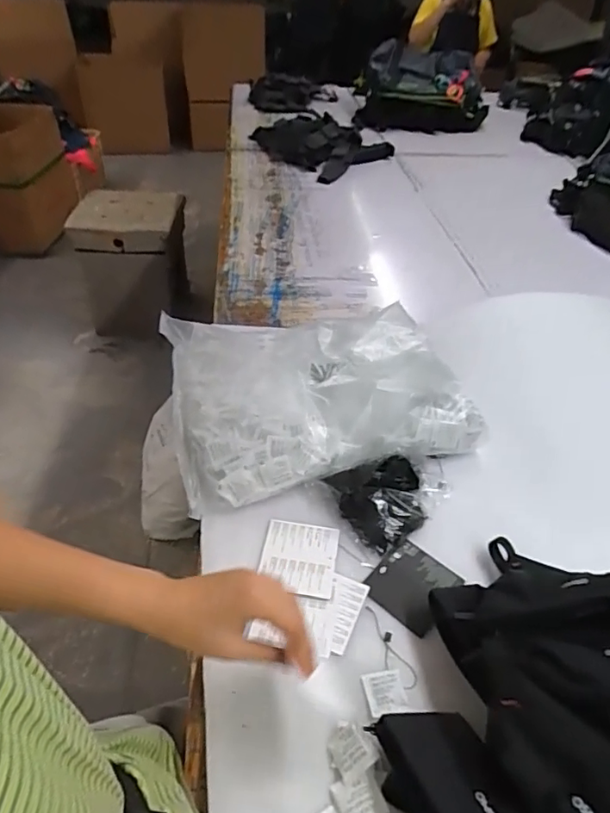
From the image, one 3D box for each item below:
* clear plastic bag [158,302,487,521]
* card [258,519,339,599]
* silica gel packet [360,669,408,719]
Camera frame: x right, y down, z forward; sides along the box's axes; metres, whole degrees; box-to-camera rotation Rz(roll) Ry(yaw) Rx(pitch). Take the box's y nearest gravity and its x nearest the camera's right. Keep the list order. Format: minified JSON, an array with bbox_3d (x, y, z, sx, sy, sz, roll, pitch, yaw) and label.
[{"bbox_3d":[0.013,-0.031,0.831,0.437,0.101,0.347,-10,43,-14],"label":"clear plastic bag"},{"bbox_3d":[-0.008,0.185,0.650,0.090,0.009,0.094,8,42,8],"label":"card"},{"bbox_3d":[0.081,0.287,0.533,0.040,0.004,0.040,-7,43,-10],"label":"silica gel packet"}]

